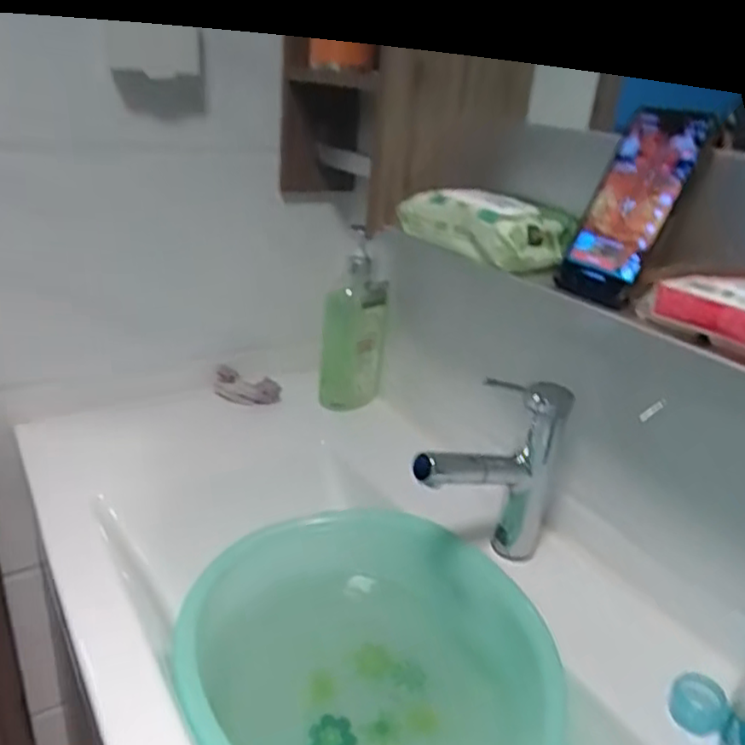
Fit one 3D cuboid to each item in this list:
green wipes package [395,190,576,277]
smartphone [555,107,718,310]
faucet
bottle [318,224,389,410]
[{"bbox_3d":[0.115,-0.156,0.675,0.100,0.055,0.189,-13,31,-36],"label":"green wipes package"},{"bbox_3d":[0.218,-0.140,0.551,0.012,0.163,0.073,9,21,-39],"label":"smartphone"},{"bbox_3d":[0.125,0.116,0.665,0.196,0.202,0.043,-12,31,-35],"label":"faucet"},{"bbox_3d":[-0.028,-0.069,0.981,0.095,0.285,0.061,5,25,-3],"label":"bottle"}]

